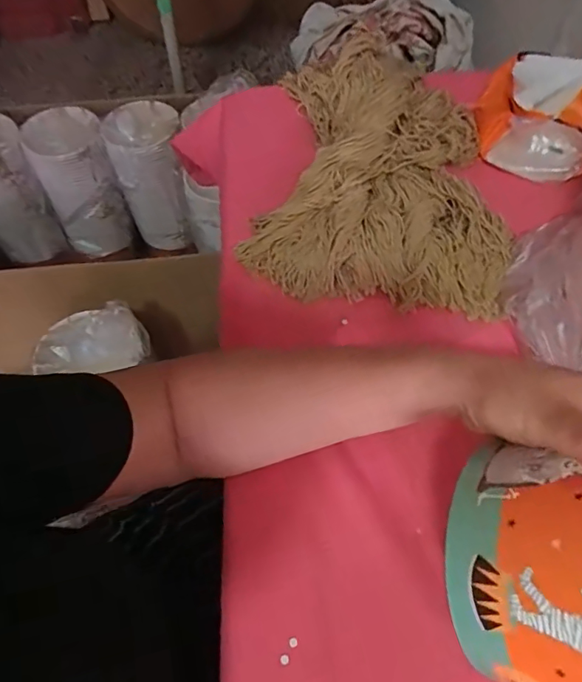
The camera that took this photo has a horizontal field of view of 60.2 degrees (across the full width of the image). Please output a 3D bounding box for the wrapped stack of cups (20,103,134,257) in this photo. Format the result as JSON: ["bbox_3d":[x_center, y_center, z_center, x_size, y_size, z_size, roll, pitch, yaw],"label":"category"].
[{"bbox_3d":[-0.474,-0.356,1.155,0.154,0.292,0.150,-17,60,-10],"label":"wrapped stack of cups"}]

